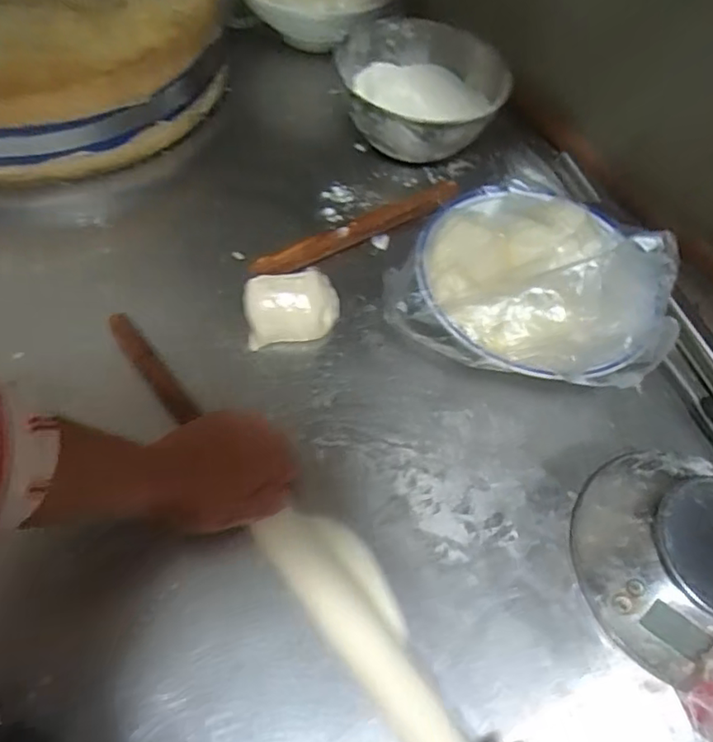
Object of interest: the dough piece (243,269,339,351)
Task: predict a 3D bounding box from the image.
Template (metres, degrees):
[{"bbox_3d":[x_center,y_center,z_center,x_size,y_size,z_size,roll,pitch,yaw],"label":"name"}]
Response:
[{"bbox_3d":[-0.064,-0.063,0.575,0.093,0.046,0.058,-10,60,-10],"label":"dough piece"}]

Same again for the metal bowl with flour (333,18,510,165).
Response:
[{"bbox_3d":[0.078,-0.336,0.707,0.178,0.096,0.184,2,59,-3],"label":"metal bowl with flour"}]

